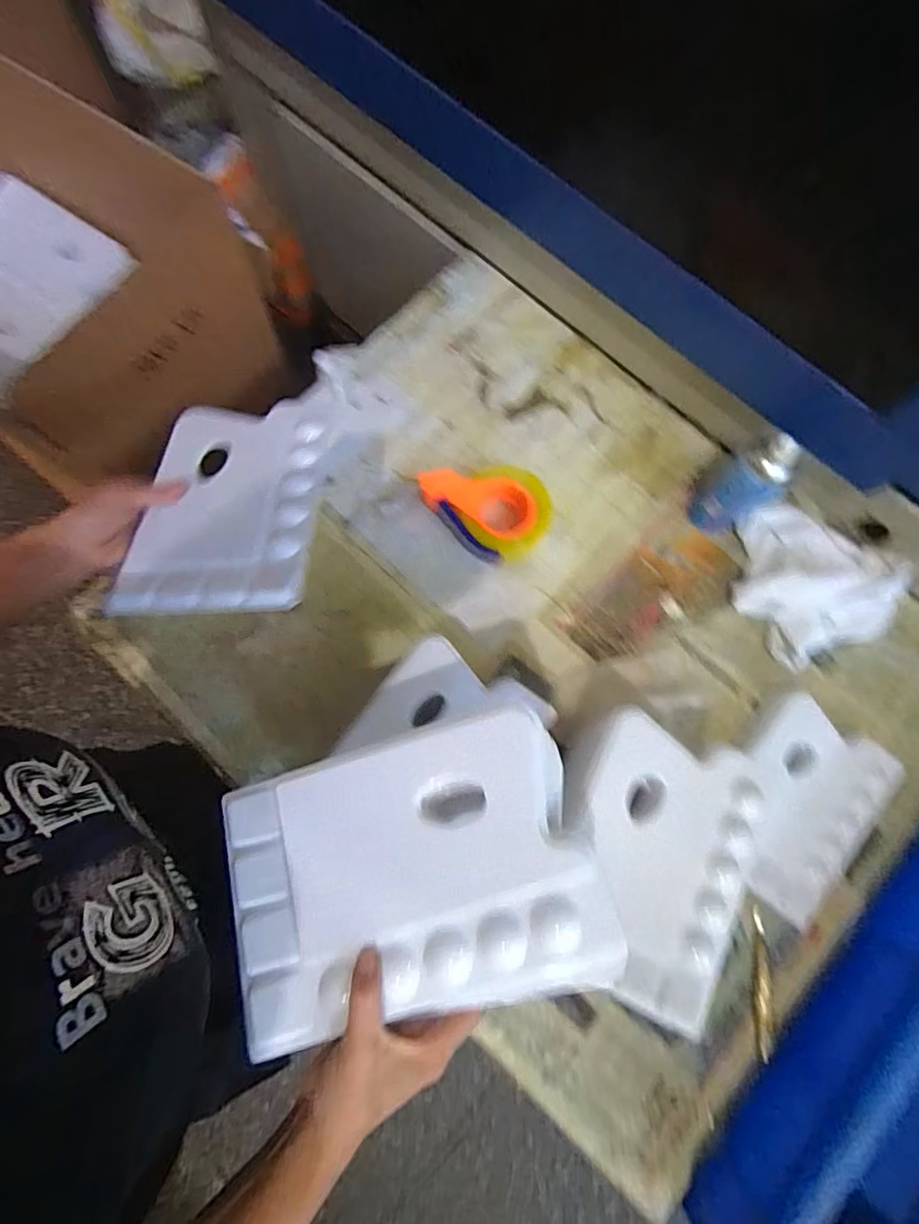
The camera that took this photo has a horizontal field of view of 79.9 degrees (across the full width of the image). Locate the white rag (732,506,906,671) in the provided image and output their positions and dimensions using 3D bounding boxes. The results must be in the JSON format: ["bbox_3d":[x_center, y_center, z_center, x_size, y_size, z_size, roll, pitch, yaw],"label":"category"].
[{"bbox_3d":[0.468,-0.050,0.731,0.211,0.049,0.208,-23,78,-4],"label":"white rag"}]

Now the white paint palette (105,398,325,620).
[{"bbox_3d":[-0.204,-0.104,0.491,0.148,0.009,0.232,-2,61,2],"label":"white paint palette"}]

